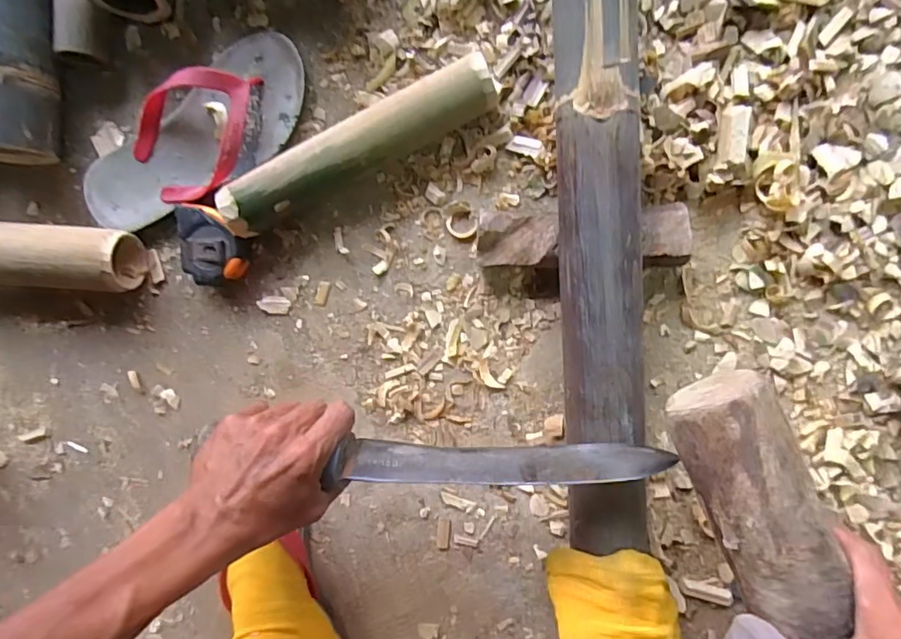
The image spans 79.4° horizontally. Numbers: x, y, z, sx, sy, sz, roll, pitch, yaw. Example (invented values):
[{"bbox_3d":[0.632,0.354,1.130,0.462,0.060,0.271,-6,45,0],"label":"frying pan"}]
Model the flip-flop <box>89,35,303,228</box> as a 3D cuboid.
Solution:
[{"bbox_3d":[-0.229,-0.162,0.489,0.235,0.042,0.102,-38,87,8],"label":"flip-flop"}]

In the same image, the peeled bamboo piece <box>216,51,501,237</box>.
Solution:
[{"bbox_3d":[-0.081,-0.147,0.466,0.253,0.050,0.052,-26,89,8],"label":"peeled bamboo piece"}]

